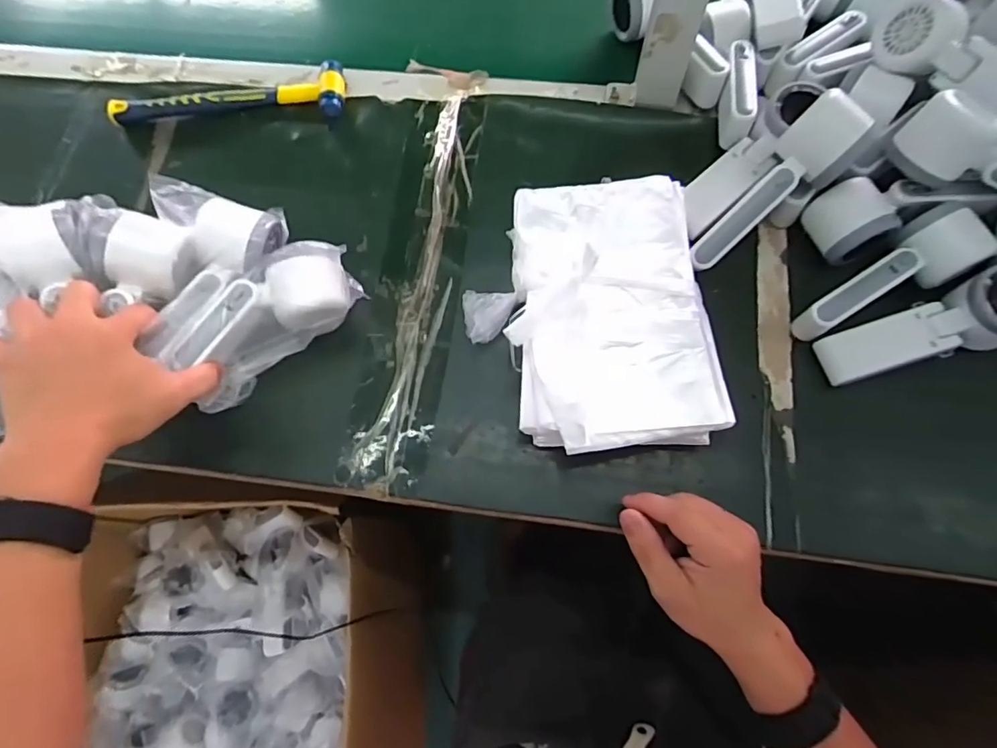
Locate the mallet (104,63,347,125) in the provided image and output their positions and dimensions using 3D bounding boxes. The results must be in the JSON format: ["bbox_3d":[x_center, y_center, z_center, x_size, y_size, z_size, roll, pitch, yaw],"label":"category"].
[{"bbox_3d":[-0.282,-0.295,0.566,0.241,0.024,0.064,-1,72,2],"label":"mallet"}]

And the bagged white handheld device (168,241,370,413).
[{"bbox_3d":[-0.187,-0.044,0.433,0.152,0.074,0.055,-38,74,-10],"label":"bagged white handheld device"}]

